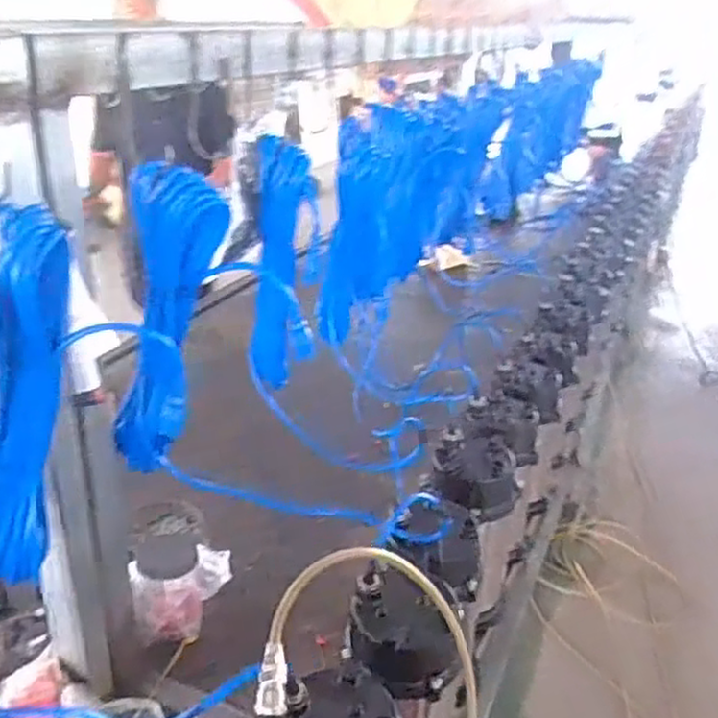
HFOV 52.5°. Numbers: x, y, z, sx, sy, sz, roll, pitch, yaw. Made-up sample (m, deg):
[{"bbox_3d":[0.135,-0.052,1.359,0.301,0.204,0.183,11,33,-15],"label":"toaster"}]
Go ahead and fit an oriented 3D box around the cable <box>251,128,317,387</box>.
[{"bbox_3d":[-0.104,-0.123,0.982,0.074,0.334,0.037,-7,28,-18],"label":"cable"}]

